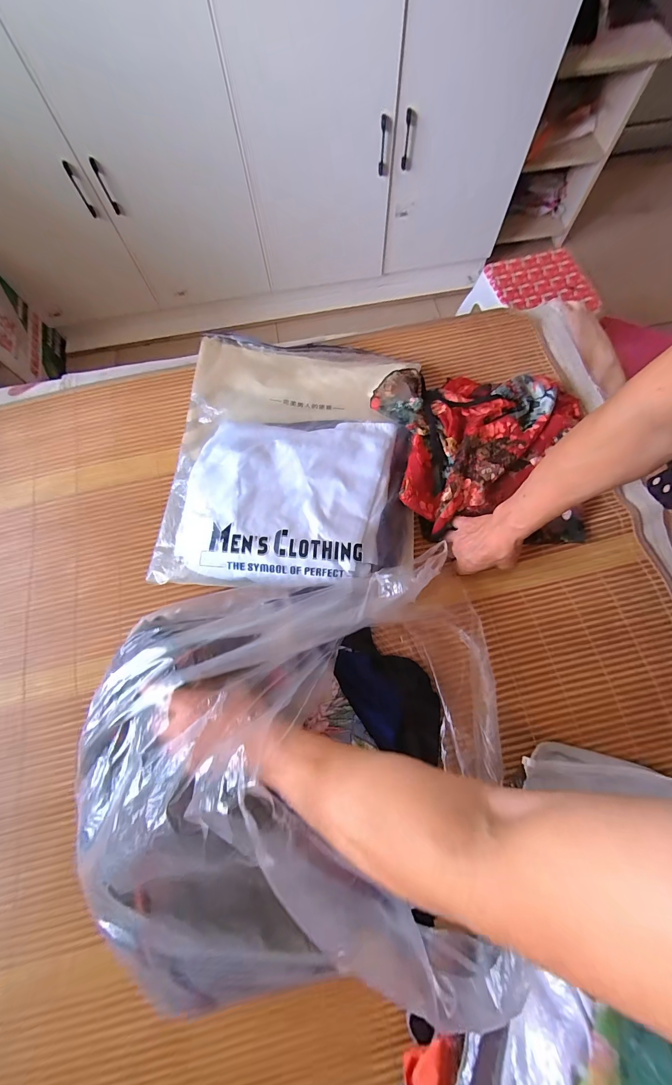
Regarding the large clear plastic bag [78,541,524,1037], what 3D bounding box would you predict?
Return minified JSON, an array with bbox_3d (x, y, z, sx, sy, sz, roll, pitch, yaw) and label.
[{"bbox_3d":[-0.026,0.192,0.344,0.464,0.210,0.323,-16,74,-3],"label":"large clear plastic bag"}]

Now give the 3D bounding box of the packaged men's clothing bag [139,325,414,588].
[{"bbox_3d":[-0.064,-0.138,0.520,0.341,0.056,0.408,4,74,3],"label":"packaged men's clothing bag"}]

